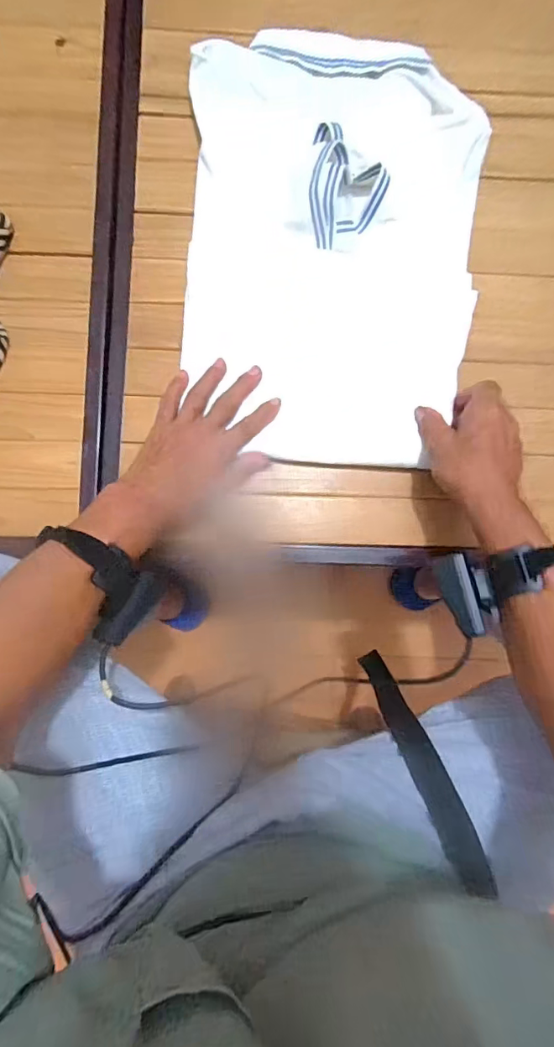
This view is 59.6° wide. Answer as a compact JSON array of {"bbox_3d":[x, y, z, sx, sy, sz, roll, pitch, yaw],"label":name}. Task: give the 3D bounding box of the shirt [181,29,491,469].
[{"bbox_3d":[0.058,-0.292,0.501,0.292,0.031,0.453,4,88,-2],"label":"shirt"}]

